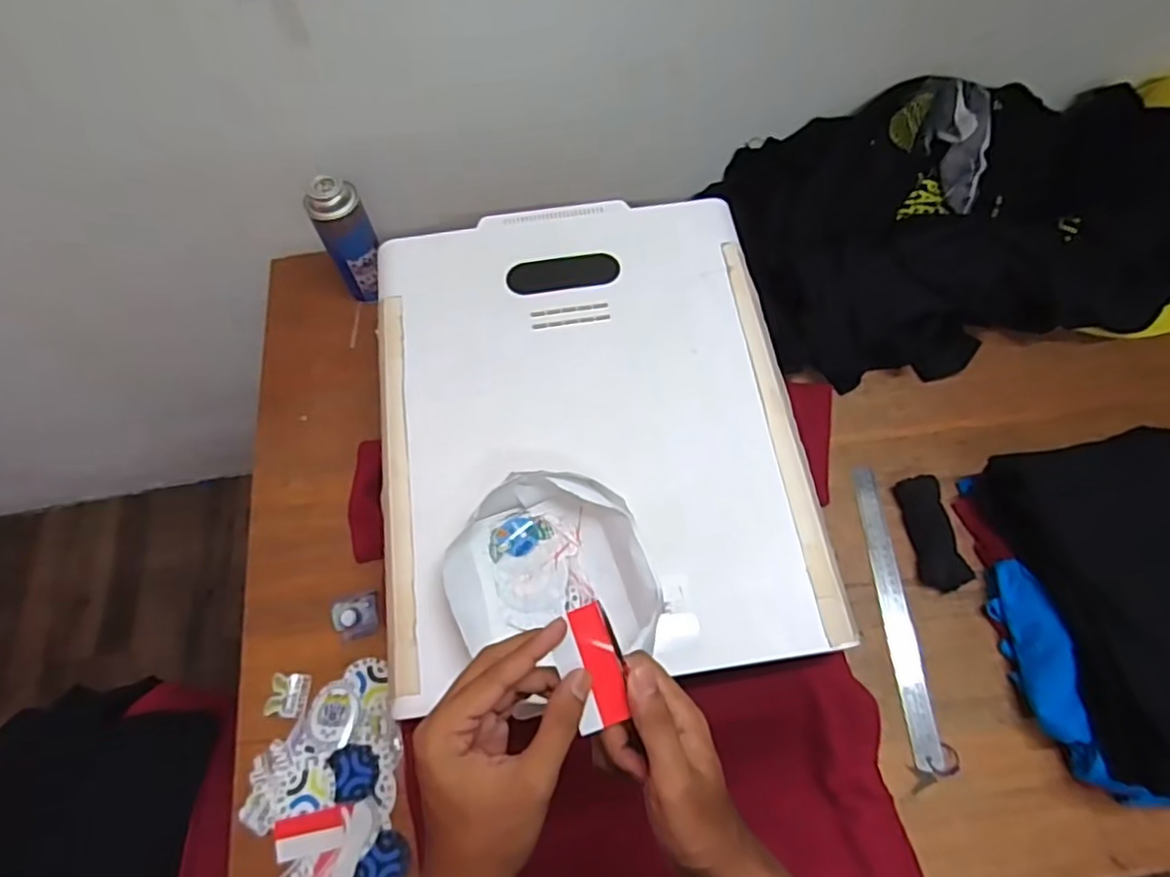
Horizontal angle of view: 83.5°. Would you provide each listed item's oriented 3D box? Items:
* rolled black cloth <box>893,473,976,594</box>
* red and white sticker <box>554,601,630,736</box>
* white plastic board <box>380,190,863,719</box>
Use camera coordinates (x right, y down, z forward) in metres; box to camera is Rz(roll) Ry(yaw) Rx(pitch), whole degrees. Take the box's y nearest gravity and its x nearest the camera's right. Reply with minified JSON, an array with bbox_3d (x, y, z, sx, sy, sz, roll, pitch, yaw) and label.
[{"bbox_3d":[0.391,0.106,0.739,0.046,0.026,0.127,-6,65,-2],"label":"rolled black cloth"},{"bbox_3d":[0.003,0.135,0.386,0.034,0.006,0.069,-13,84,-6],"label":"red and white sticker"},{"bbox_3d":[0.001,-0.030,0.644,0.396,0.023,0.495,-6,66,-3],"label":"white plastic board"}]

